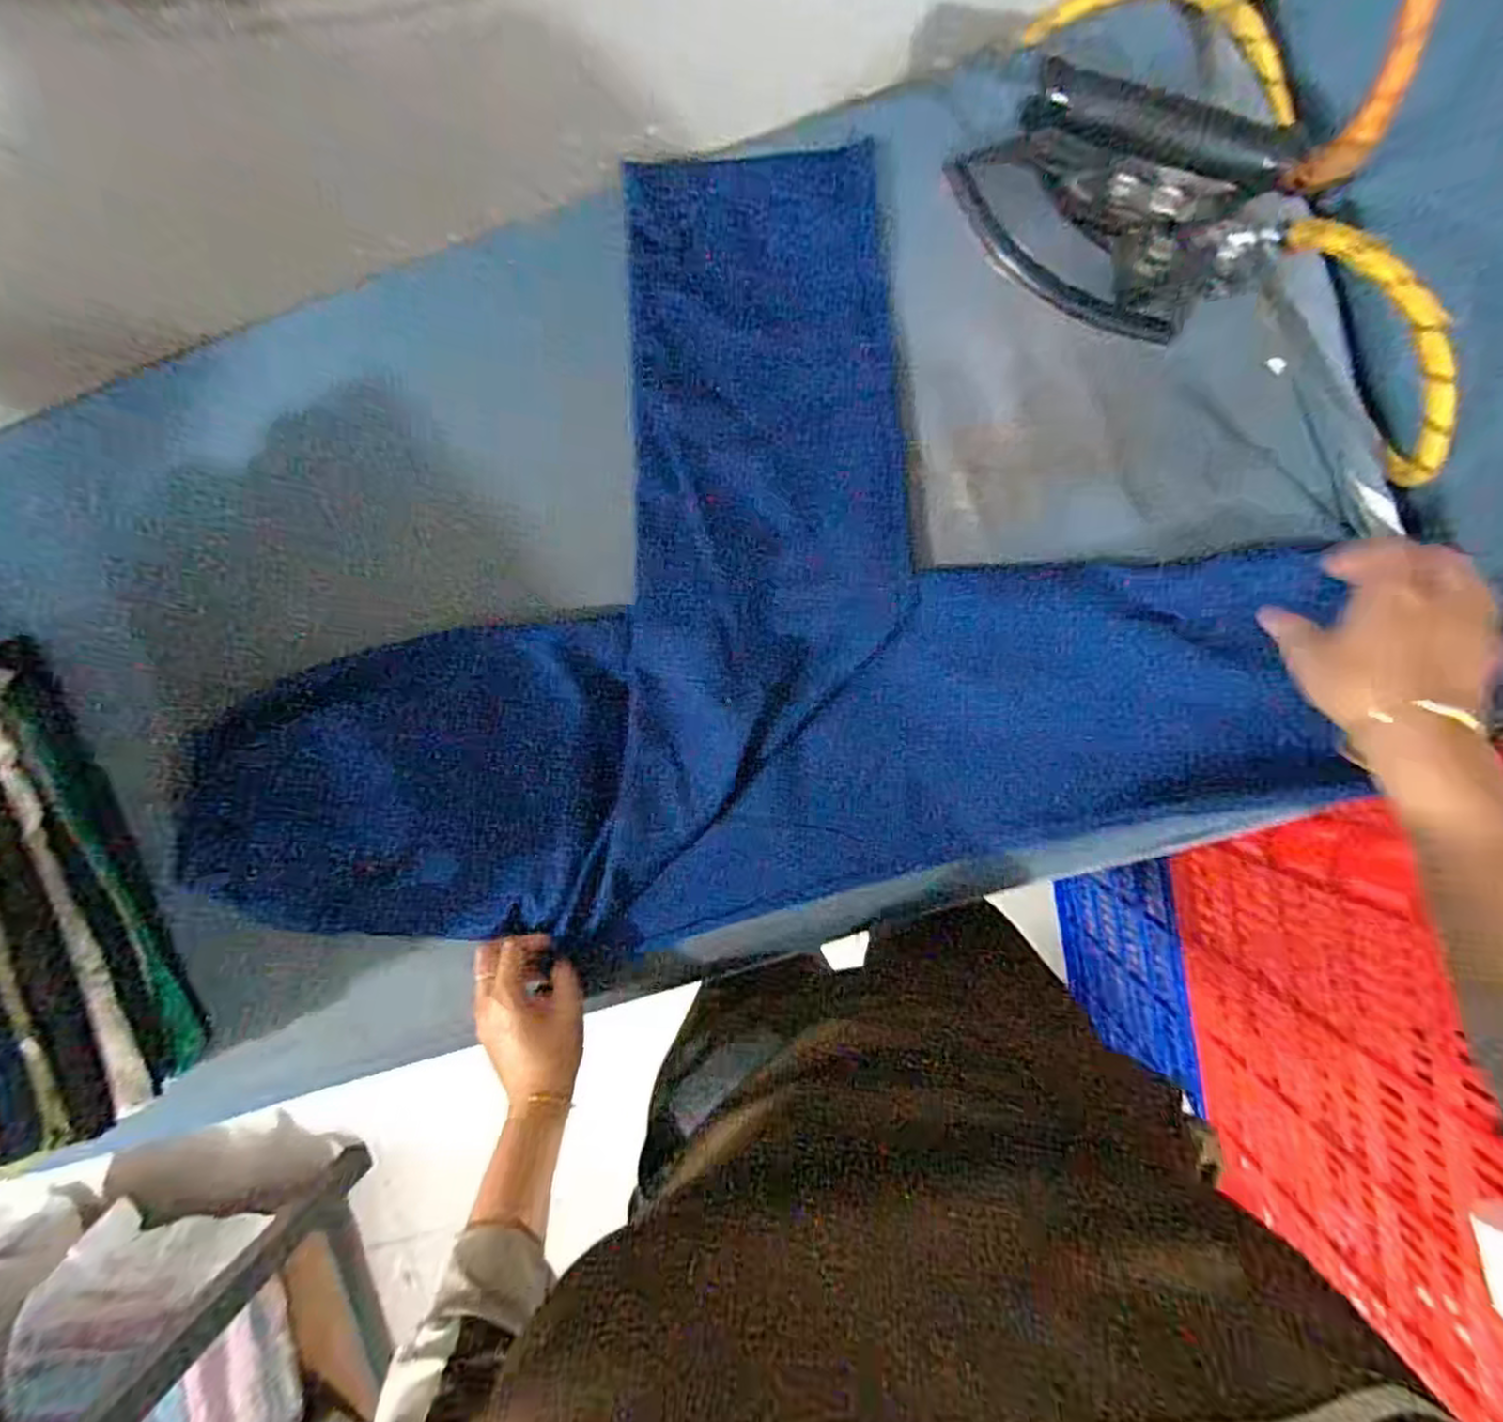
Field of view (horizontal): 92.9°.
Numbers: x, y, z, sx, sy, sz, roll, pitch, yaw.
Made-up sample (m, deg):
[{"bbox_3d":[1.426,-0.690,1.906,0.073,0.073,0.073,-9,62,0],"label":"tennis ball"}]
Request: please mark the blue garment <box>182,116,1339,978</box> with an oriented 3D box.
[{"bbox_3d":[-0.075,-0.090,0.515,0.769,0.081,0.536,-16,91,3],"label":"blue garment"}]

